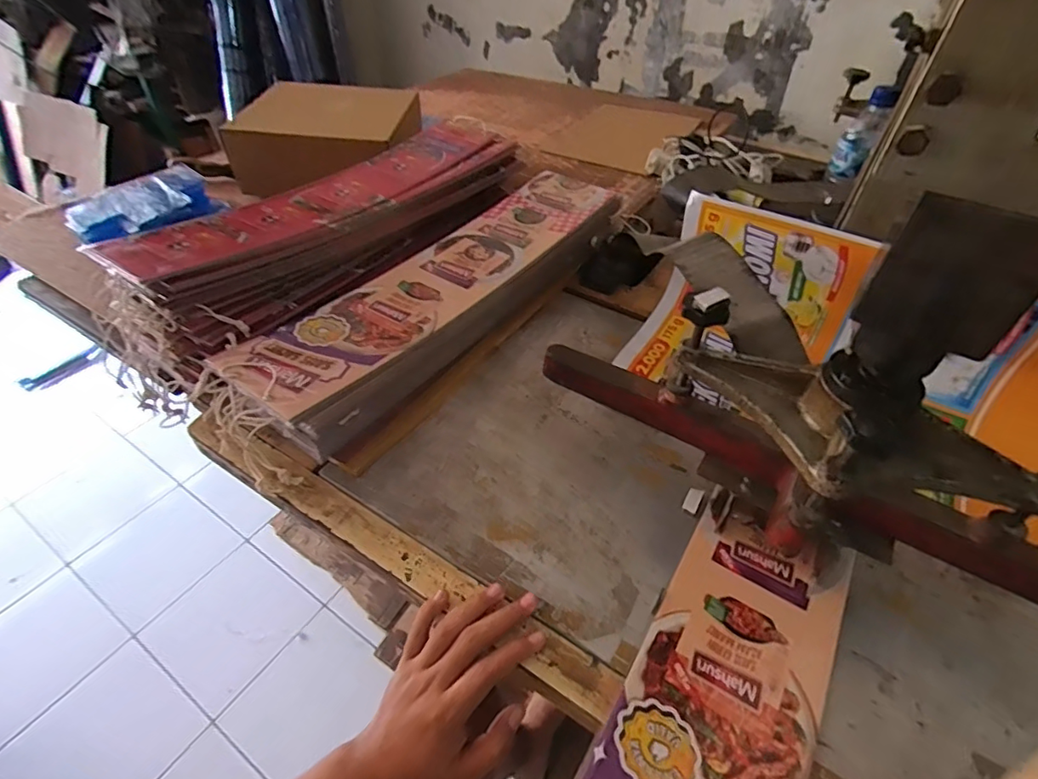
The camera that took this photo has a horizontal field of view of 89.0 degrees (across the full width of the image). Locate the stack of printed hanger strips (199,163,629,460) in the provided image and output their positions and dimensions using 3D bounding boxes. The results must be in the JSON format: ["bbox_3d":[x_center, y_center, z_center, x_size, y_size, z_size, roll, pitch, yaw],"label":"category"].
[{"bbox_3d":[-0.074,-0.122,0.642,0.139,0.080,0.559,29,50,24],"label":"stack of printed hanger strips"}]

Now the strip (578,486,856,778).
[{"bbox_3d":[0.145,0.209,0.368,0.122,0.008,0.317,26,48,22],"label":"strip"}]

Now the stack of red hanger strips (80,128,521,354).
[{"bbox_3d":[-0.210,-0.225,0.679,0.168,0.084,0.546,28,50,23],"label":"stack of red hanger strips"}]

